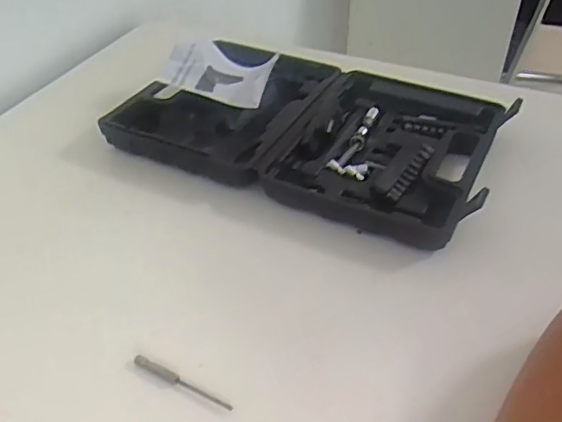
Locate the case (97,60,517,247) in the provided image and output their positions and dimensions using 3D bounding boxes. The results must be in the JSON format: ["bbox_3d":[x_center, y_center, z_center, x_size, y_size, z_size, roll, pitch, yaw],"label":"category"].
[{"bbox_3d":[0.029,-0.085,0.567,0.336,0.042,0.213,17,43,19],"label":"case"}]

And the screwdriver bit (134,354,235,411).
[{"bbox_3d":[-0.062,0.108,0.367,0.074,0.004,0.007,19,43,20],"label":"screwdriver bit"}]

